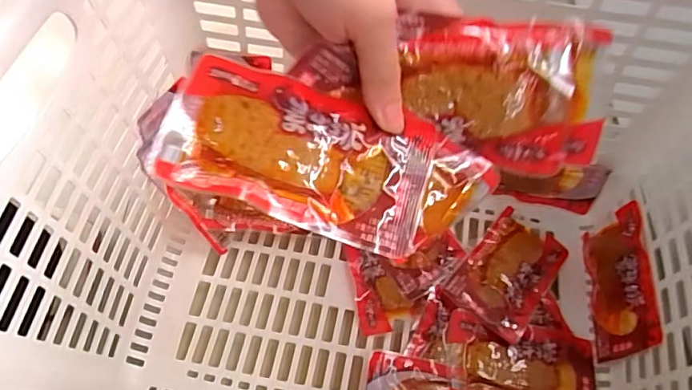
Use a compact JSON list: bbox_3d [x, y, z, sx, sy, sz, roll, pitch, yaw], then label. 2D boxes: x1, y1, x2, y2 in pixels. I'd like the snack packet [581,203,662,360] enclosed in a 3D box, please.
[{"bbox_3d":[0.209,0.068,0.392,0.008,0.063,0.109,14,58,-11],"label":"snack packet"}]

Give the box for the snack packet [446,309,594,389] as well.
[{"bbox_3d":[0.131,0.128,0.379,0.109,0.017,0.066,9,60,5],"label":"snack packet"}]

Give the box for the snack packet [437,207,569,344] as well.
[{"bbox_3d":[0.133,0.059,0.413,0.066,0.011,0.106,37,66,20],"label":"snack packet"}]

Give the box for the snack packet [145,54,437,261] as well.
[{"bbox_3d":[-0.019,-0.019,0.227,0.116,0.008,0.064,19,71,-8],"label":"snack packet"}]

